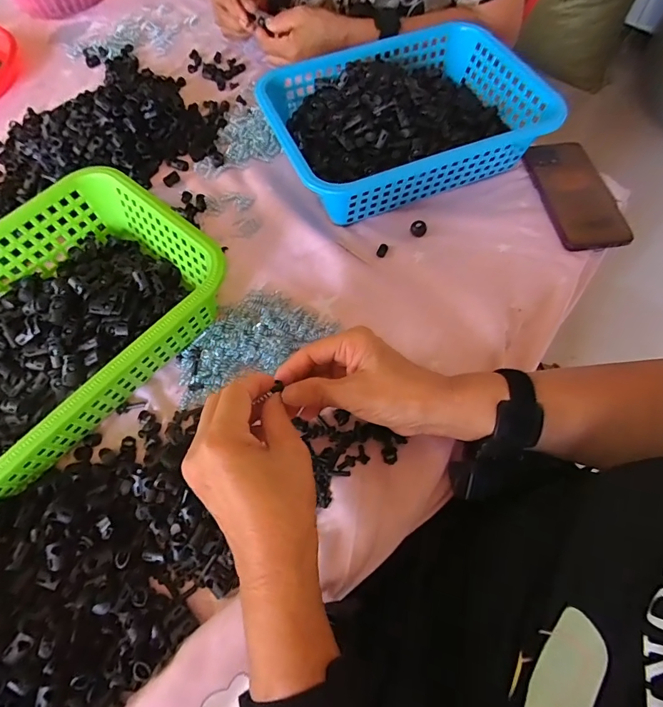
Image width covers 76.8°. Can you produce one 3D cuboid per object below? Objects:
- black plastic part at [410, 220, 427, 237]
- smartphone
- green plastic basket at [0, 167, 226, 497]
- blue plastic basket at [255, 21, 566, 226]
[{"bbox_3d":[0.099,-0.142,0.473,0.018,0.006,0.018,23,67,11],"label":"black plastic part"},{"bbox_3d":[0.284,-0.190,0.491,0.081,0.011,0.159,-5,65,-1],"label":"smartphone"},{"bbox_3d":[-0.256,-0.022,0.388,0.209,0.088,0.295,40,71,17],"label":"green plastic basket"},{"bbox_3d":[0.080,-0.273,0.490,0.292,0.072,0.208,-20,66,-9],"label":"blue plastic basket"}]

